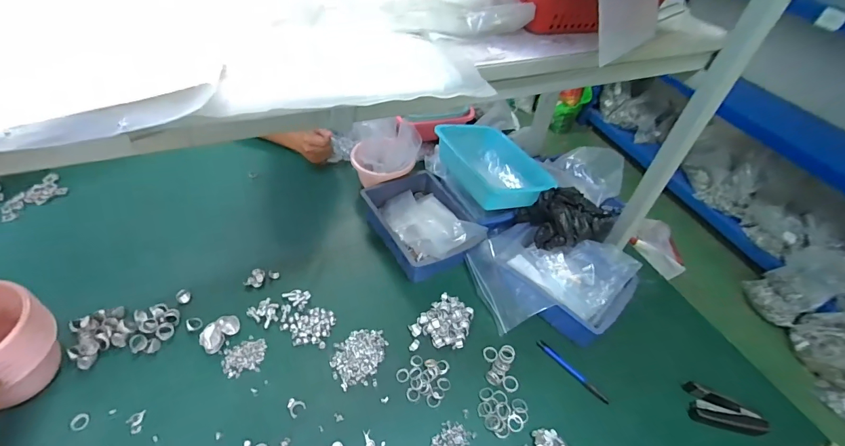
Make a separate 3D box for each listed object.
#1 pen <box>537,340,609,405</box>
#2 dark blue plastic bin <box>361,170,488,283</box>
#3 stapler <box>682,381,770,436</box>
[{"bbox_3d":[0.261,0.258,0.698,0.014,0.008,0.140,-31,57,-31],"label":"pen"},{"bbox_3d":[0.002,-0.008,0.842,0.178,0.075,0.246,-20,52,-24],"label":"dark blue plastic bin"},{"bbox_3d":[0.503,0.313,0.662,0.125,0.027,0.053,17,47,9],"label":"stapler"}]

